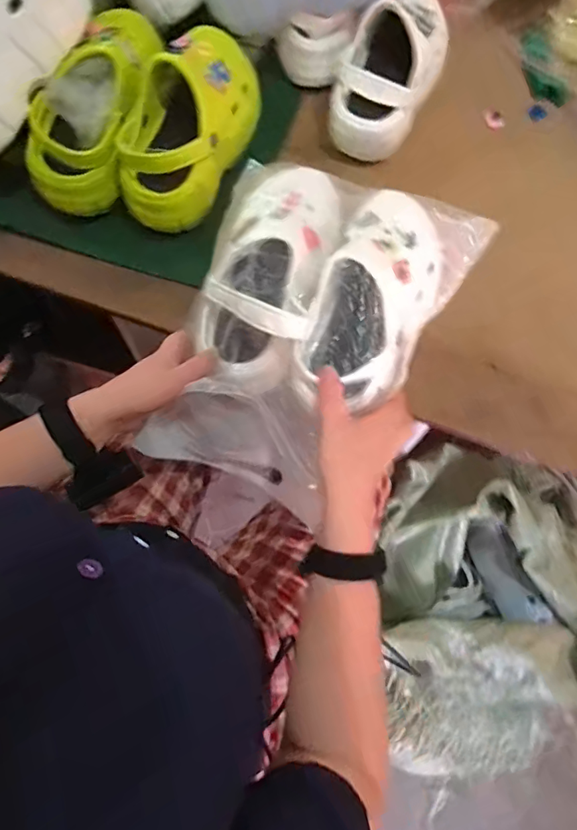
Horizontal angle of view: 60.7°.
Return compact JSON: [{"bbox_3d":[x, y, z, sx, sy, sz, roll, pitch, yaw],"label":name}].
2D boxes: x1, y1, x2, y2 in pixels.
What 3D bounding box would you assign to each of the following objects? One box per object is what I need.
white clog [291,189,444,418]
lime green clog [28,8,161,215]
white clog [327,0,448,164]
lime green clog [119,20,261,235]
[{"bbox_3d":[0.085,-0.111,0.467,0.103,0.064,0.231,24,72,7],"label":"white clog"},{"bbox_3d":[-0.211,-0.362,0.580,0.099,0.094,0.254,21,72,6],"label":"lime green clog"},{"bbox_3d":[0.129,-0.433,0.618,0.106,0.100,0.226,23,72,6],"label":"white clog"},{"bbox_3d":[-0.112,-0.342,0.582,0.117,0.093,0.245,13,72,3],"label":"lime green clog"}]

